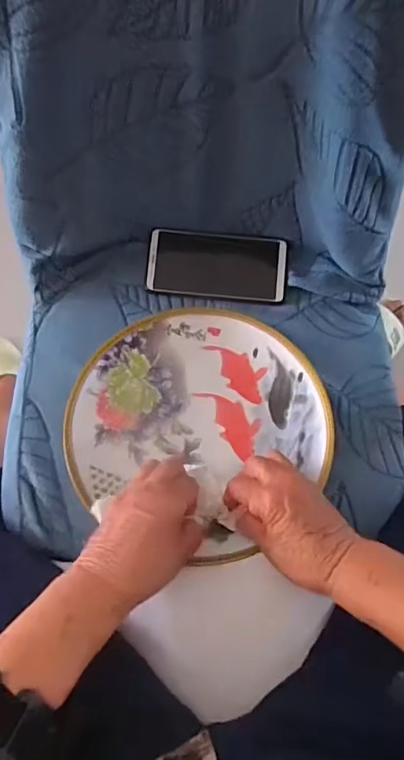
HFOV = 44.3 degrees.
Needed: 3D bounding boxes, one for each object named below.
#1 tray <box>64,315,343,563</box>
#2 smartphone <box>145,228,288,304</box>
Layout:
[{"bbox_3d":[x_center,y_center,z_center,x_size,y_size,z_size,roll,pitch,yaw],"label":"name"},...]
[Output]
[{"bbox_3d":[0.001,0.033,0.492,0.249,0.032,0.234,1,70,-2],"label":"tray"},{"bbox_3d":[0.017,-0.132,0.563,0.154,0.014,0.078,6,70,0],"label":"smartphone"}]

